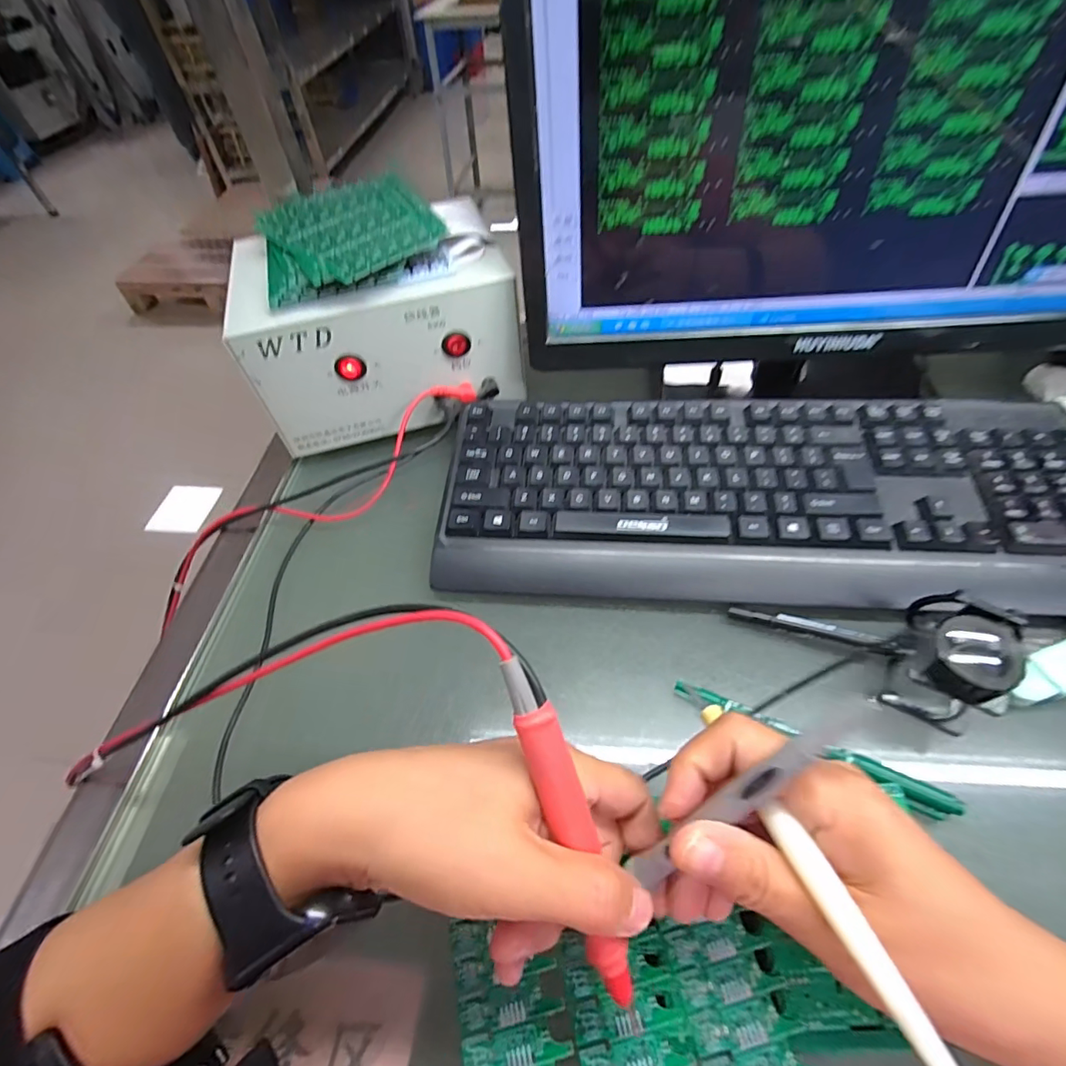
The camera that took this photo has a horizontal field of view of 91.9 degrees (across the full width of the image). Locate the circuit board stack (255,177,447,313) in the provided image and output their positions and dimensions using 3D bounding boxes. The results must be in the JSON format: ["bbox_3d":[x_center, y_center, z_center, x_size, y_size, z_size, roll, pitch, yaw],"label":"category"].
[{"bbox_3d":[-0.132,-0.215,0.379,0.126,0.022,0.142,-18,54,-8],"label":"circuit board stack"}]

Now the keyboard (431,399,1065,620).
[{"bbox_3d":[0.154,-0.023,0.353,0.432,0.041,0.157,2,53,6],"label":"keyboard"}]

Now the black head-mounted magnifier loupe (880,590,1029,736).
[{"bbox_3d":[0.219,0.066,0.269,0.043,0.050,0.052,27,60,22],"label":"black head-mounted magnifier loupe"}]

